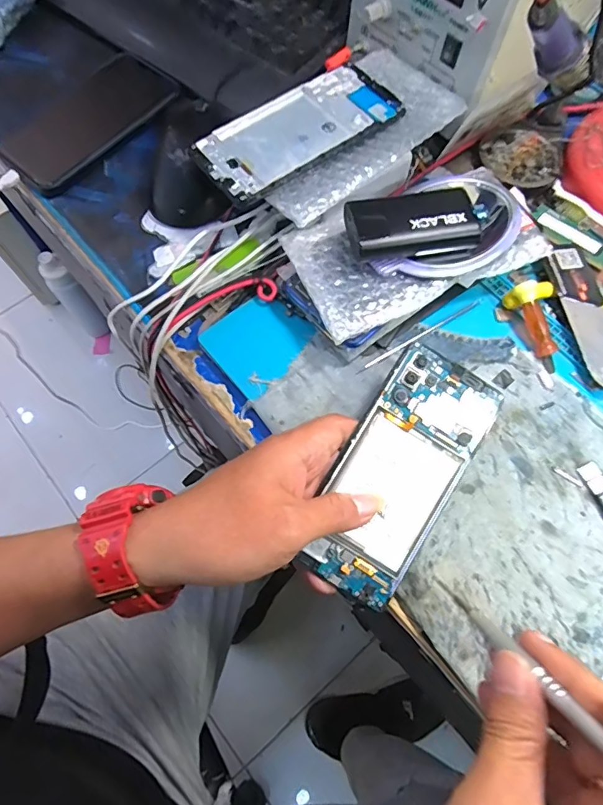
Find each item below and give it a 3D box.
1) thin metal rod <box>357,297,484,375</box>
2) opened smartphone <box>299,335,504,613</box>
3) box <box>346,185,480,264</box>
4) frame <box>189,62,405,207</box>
[{"bbox_3d":[0.089,-0.051,0.350,0.115,0.004,0.004,-31,70,-10],"label":"thin metal rod"},{"bbox_3d":[0.059,0.042,0.293,0.067,0.005,0.152,31,84,1],"label":"opened smartphone"},{"bbox_3d":[0.074,-0.121,0.328,0.087,0.024,0.046,-10,69,-5],"label":"box"},{"bbox_3d":[-0.002,-0.203,0.355,0.154,0.008,0.072,-37,73,-14],"label":"frame"}]

